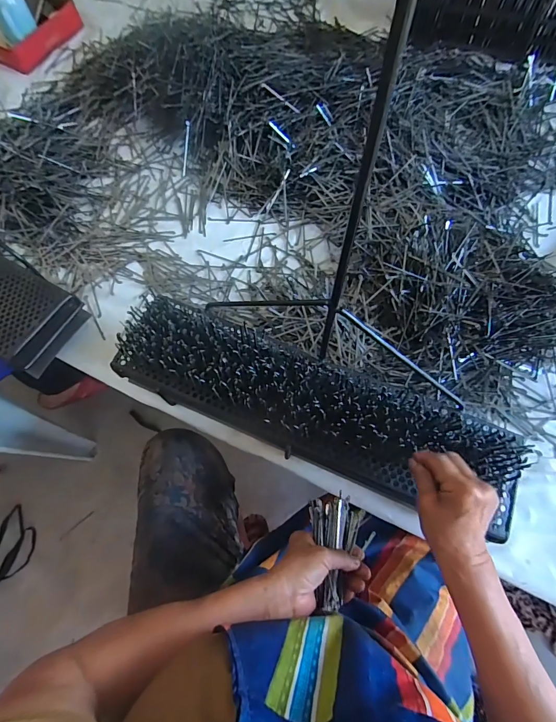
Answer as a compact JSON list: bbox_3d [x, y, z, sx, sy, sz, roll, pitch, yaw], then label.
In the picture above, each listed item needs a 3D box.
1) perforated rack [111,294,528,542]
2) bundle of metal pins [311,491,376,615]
[{"bbox_3d":[0.045,0.072,0.552,0.579,0.136,0.146,19,71,9],"label":"perforated rack"},{"bbox_3d":[0.082,0.232,0.448,0.073,0.032,0.122,-5,68,0],"label":"bundle of metal pins"}]

